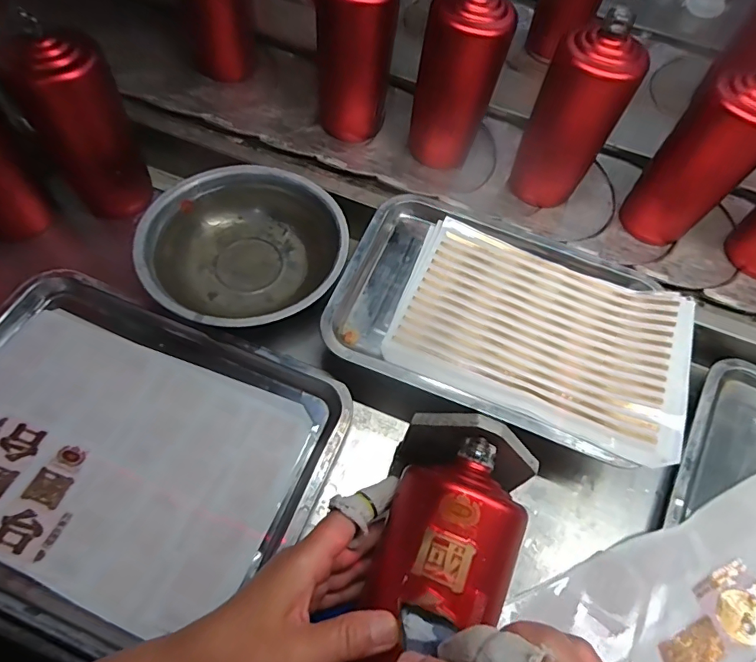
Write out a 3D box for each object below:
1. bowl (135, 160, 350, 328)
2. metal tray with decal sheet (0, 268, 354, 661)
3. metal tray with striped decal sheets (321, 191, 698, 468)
[{"bbox_3d":[-0.132,-0.086,0.483,0.191,0.050,0.197,2,64,-5],"label":"bowl"},{"bbox_3d":[-0.219,0.100,0.401,0.338,0.039,0.256,22,64,5],"label":"metal tray with decal sheet"},{"bbox_3d":[0.125,-0.014,0.445,0.317,0.028,0.207,20,65,7],"label":"metal tray with striped decal sheets"}]

